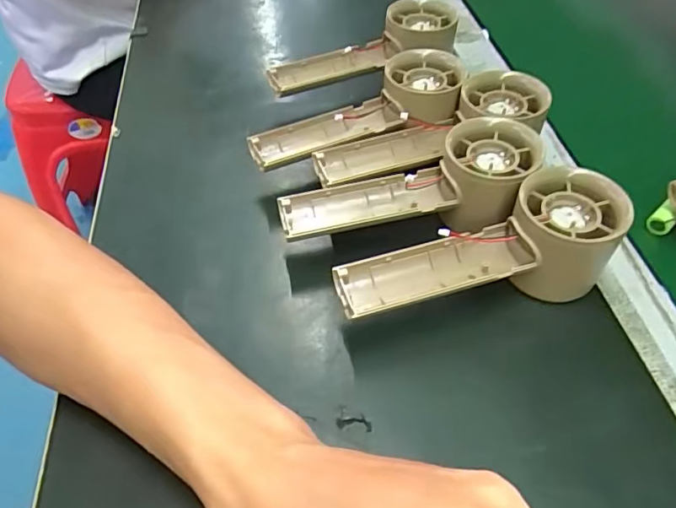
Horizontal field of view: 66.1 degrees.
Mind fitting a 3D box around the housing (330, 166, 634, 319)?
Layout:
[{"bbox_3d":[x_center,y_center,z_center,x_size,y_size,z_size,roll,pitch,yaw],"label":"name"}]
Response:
[{"bbox_3d":[0.075,0.001,0.288,0.156,0.056,0.053,-10,51,-7],"label":"housing"}]

